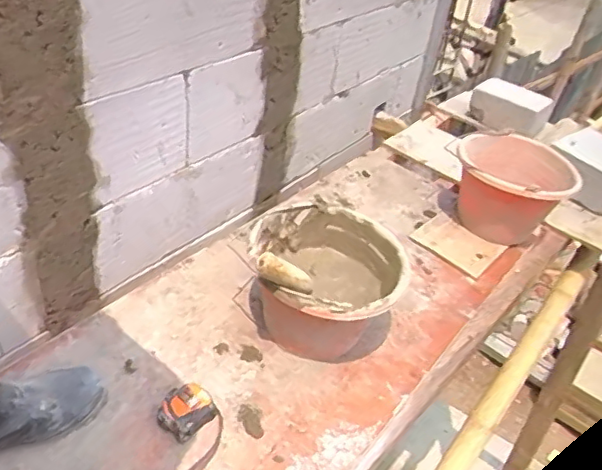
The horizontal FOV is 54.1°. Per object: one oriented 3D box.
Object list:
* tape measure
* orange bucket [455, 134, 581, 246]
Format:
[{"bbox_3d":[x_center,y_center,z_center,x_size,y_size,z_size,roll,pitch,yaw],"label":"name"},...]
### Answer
[{"bbox_3d":[-0.155,0.240,0.802,0.065,0.035,0.069,28,41,26],"label":"tape measure"},{"bbox_3d":[0.458,-0.104,1.298,0.242,0.162,0.242,16,37,12],"label":"orange bucket"}]

